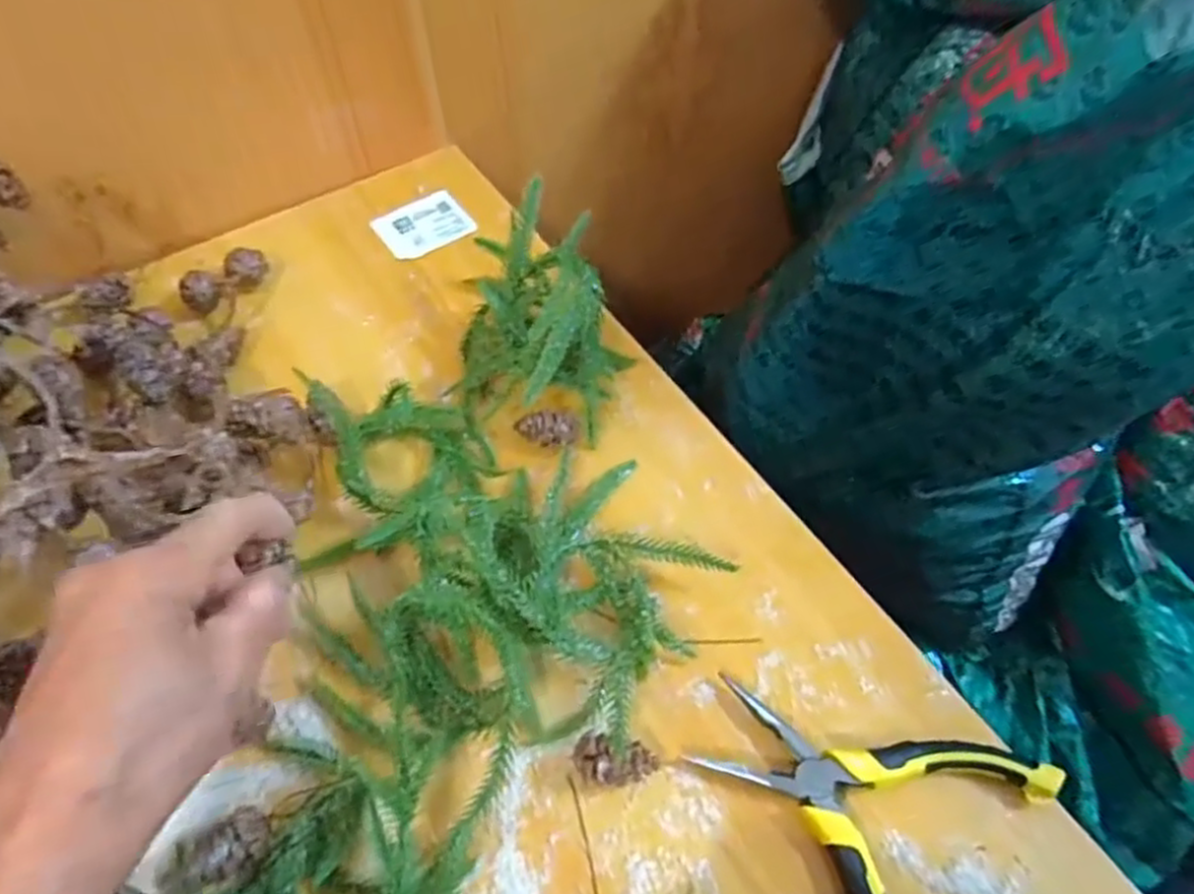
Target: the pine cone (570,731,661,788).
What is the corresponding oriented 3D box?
[{"bbox_3d":[0.009,0.135,0.318,0.035,0.022,0.019,6,57,4],"label":"pine cone"}]

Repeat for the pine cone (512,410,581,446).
[{"bbox_3d":[-0.027,-0.009,0.406,0.035,0.021,0.015,11,58,7],"label":"pine cone"}]

